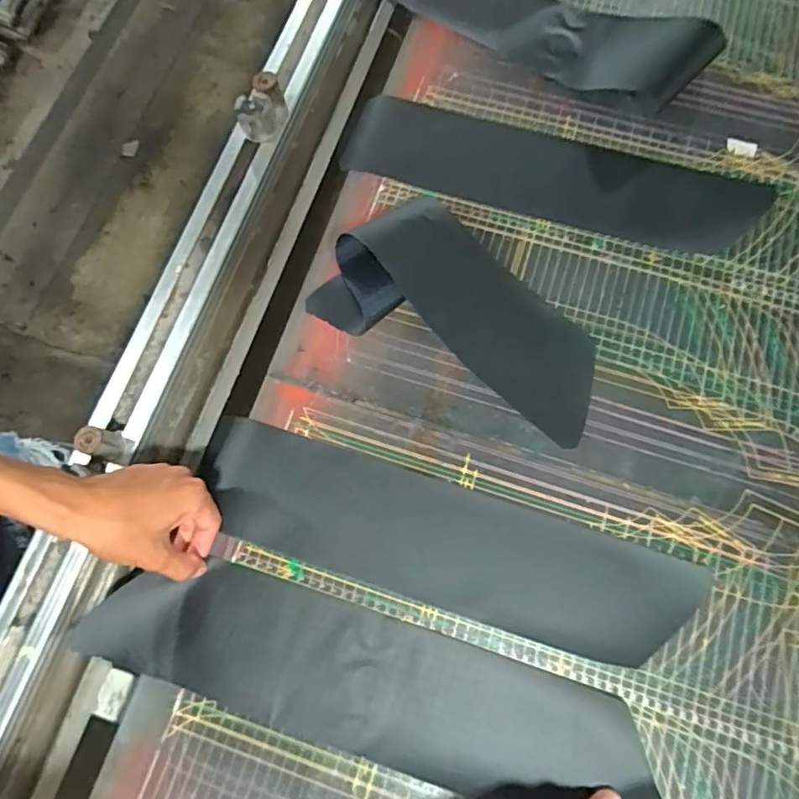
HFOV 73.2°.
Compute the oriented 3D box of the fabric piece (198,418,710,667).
[{"bbox_3d":[0.031,0.122,0.470,0.426,0.009,0.104,16,75,7],"label":"fabric piece"}]

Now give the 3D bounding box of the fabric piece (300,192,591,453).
[{"bbox_3d":[0.069,-0.084,0.507,0.280,0.048,0.154,31,77,9],"label":"fabric piece"}]

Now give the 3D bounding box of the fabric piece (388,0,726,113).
[{"bbox_3d":[0.149,-0.418,0.582,0.370,0.037,0.108,28,77,9],"label":"fabric piece"}]

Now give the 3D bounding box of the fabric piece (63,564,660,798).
[{"bbox_3d":[-0.025,0.228,0.432,0.457,0.020,0.109,17,72,6],"label":"fabric piece"}]

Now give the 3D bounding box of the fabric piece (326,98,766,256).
[{"bbox_3d":[0.152,-0.230,0.558,0.418,0.010,0.102,17,75,6],"label":"fabric piece"}]

